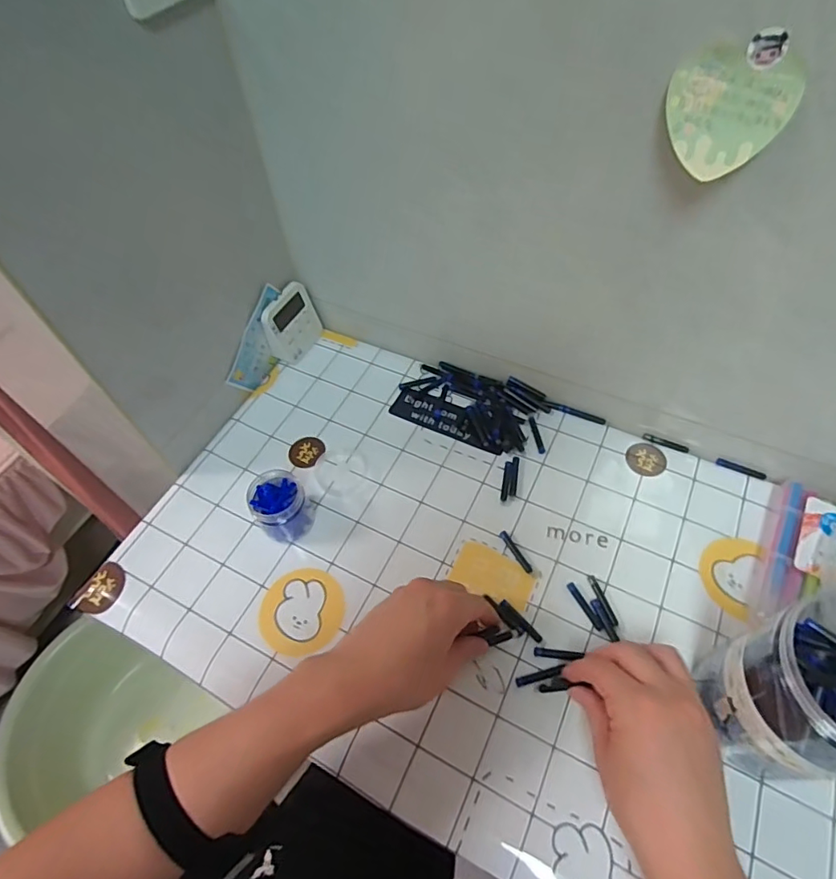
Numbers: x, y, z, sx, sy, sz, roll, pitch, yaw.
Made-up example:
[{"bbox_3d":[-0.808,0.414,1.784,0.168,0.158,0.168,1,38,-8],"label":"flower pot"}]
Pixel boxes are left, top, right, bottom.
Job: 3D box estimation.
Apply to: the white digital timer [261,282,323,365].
[{"bbox_3d":[-0.154,-0.141,0.634,0.018,0.080,0.077,15,57,30],"label":"white digital timer"}]

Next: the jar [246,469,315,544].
[{"bbox_3d":[-0.133,0.063,0.503,0.051,0.053,0.054,-1,56,1],"label":"jar"}]

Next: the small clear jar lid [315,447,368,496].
[{"bbox_3d":[-0.082,0.033,0.558,0.051,0.004,0.056,-1,56,1],"label":"small clear jar lid"}]

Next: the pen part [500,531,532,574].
[{"bbox_3d":[0.094,0.107,0.497,0.009,0.004,0.046,-26,59,-15],"label":"pen part"}]

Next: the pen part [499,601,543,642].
[{"bbox_3d":[0.091,0.160,0.459,0.011,0.004,0.044,-38,63,-22],"label":"pen part"}]

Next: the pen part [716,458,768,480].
[{"bbox_3d":[0.331,0.030,0.534,0.046,0.006,0.006,23,60,17],"label":"pen part"}]

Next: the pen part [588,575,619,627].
[{"bbox_3d":[0.166,0.144,0.467,0.008,0.004,0.047,-17,57,-9],"label":"pen part"}]

